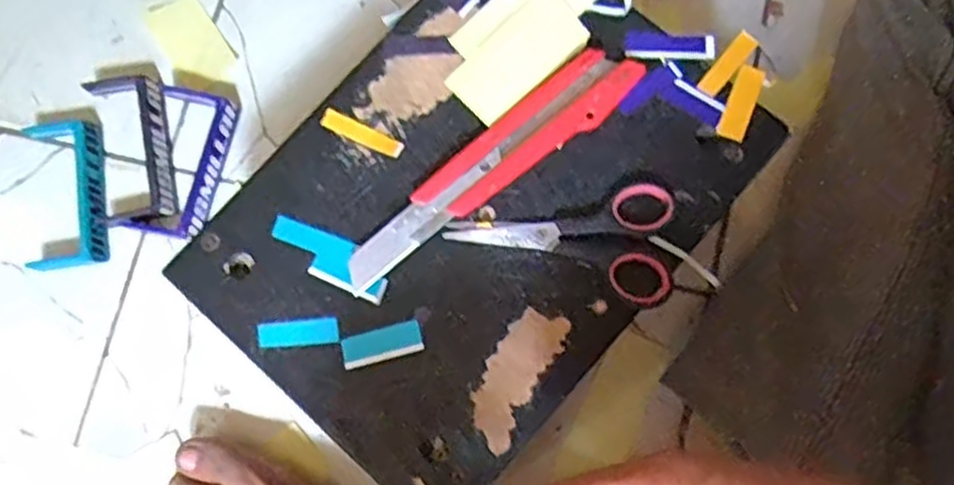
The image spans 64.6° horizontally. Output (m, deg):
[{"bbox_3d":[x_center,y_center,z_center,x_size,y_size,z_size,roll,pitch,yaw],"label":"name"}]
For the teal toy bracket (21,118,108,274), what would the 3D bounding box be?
[{"bbox_3d":[-0.298,-0.037,0.547,0.057,0.016,0.111,-7,79,2],"label":"teal toy bracket"}]

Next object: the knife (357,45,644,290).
[{"bbox_3d":[0.009,-0.040,0.394,0.180,0.013,0.035,-41,80,-7],"label":"knife"}]

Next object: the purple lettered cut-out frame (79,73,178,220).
[{"bbox_3d":[-0.249,-0.068,0.548,0.052,0.020,0.108,-10,79,1],"label":"purple lettered cut-out frame"}]

